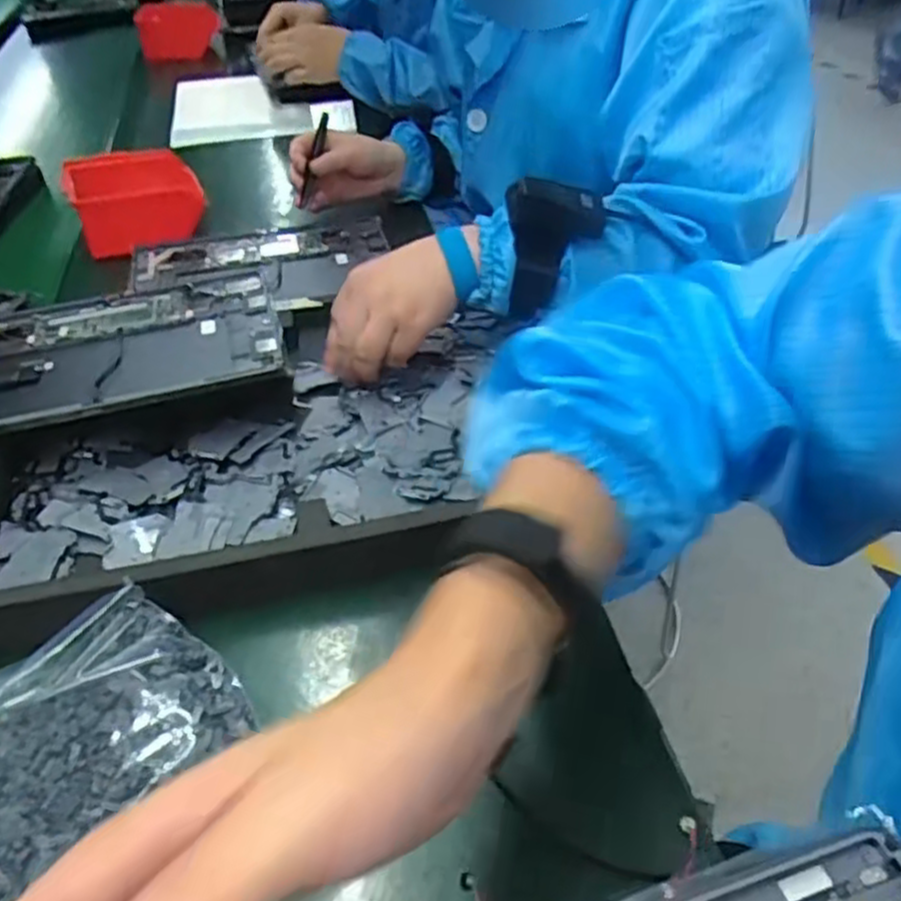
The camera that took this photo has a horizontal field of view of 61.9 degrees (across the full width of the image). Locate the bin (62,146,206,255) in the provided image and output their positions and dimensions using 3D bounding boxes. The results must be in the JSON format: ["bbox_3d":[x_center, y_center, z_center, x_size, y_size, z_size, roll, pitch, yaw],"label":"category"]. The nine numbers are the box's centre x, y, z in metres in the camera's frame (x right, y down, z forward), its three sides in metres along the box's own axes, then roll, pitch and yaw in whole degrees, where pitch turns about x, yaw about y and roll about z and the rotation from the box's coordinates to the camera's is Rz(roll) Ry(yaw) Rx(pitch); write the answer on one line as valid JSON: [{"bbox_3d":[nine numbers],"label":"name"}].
[{"bbox_3d":[-0.335,-0.269,0.806,0.132,0.072,0.125,-19,43,-17],"label":"bin"}]

